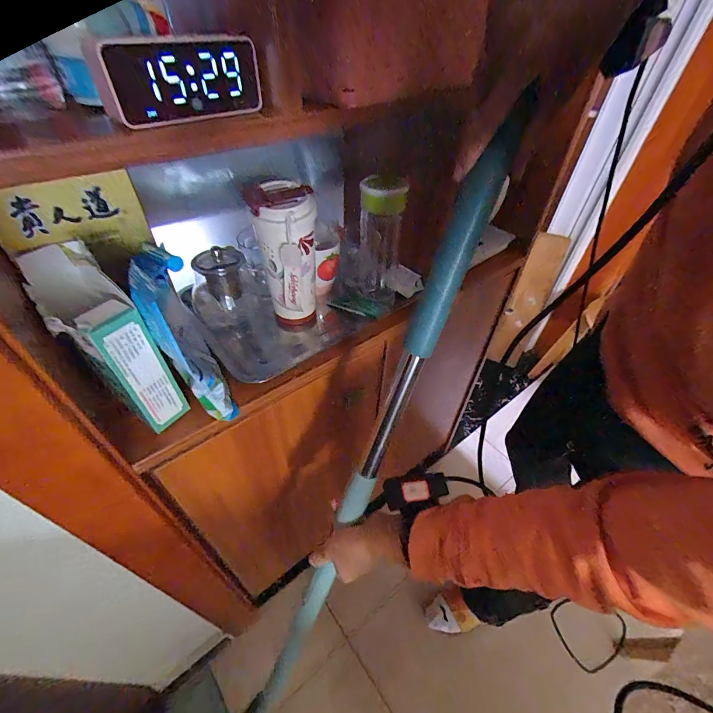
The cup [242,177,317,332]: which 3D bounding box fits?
[{"bbox_3d":[-0.101,-0.133,0.522,0.082,0.214,0.090,1,46,-1],"label":"cup"}]

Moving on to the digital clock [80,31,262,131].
[{"bbox_3d":[-0.139,-0.222,0.282,0.121,0.053,0.032,-26,52,-25],"label":"digital clock"}]

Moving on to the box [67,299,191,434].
[{"bbox_3d":[-0.241,0.016,0.384,0.037,0.158,0.056,35,54,27],"label":"box"}]

